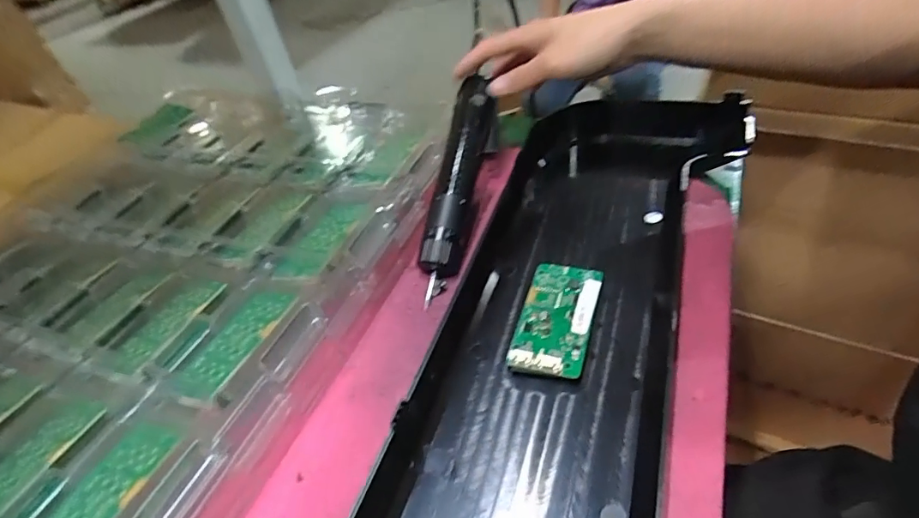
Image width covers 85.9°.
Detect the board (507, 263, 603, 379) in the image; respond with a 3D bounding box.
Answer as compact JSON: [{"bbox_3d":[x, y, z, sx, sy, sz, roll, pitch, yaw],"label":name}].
[{"bbox_3d":[0.068,0.040,0.345,0.048,0.013,0.095,8,41,20],"label":"board"}]

